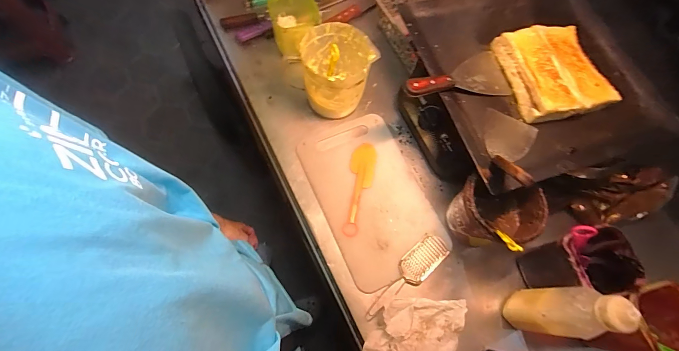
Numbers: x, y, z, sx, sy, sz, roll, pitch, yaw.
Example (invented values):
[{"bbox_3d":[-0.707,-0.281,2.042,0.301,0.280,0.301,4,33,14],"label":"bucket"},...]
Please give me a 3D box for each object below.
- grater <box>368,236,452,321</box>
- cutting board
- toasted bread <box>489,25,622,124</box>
[{"bbox_3d":[0.118,0.182,0.585,0.189,0.012,0.051,-37,74,-17],"label":"grater"},{"bbox_3d":[0.061,0.038,0.640,0.201,0.008,0.316,-23,70,-12],"label":"cutting board"},{"bbox_3d":[0.380,-0.189,0.582,0.157,0.032,0.178,-13,68,-9],"label":"toasted bread"}]

